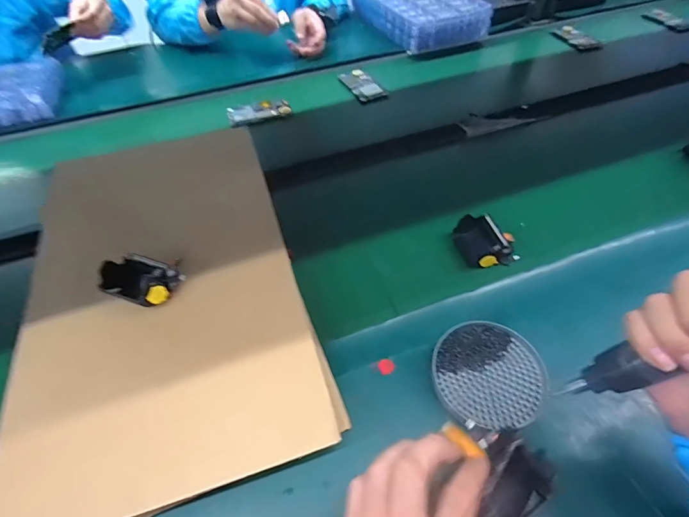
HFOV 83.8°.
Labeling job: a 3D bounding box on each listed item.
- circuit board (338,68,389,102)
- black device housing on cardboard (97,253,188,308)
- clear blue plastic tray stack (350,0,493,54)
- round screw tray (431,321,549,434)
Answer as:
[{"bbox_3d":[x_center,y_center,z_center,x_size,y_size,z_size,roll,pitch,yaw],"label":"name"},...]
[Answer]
[{"bbox_3d":[0.038,-0.378,0.828,0.069,0.014,0.129,-20,54,-14],"label":"circuit board"},{"bbox_3d":[-0.228,0.020,0.425,0.069,0.042,0.060,15,54,13],"label":"black device housing on cardboard"},{"bbox_3d":[0.183,-0.669,1.014,0.222,0.064,0.391,-18,53,-12],"label":"clear blue plastic tray stack"},{"bbox_3d":[0.153,0.122,0.410,0.115,0.018,0.109,-1,52,1],"label":"round screw tray"}]

